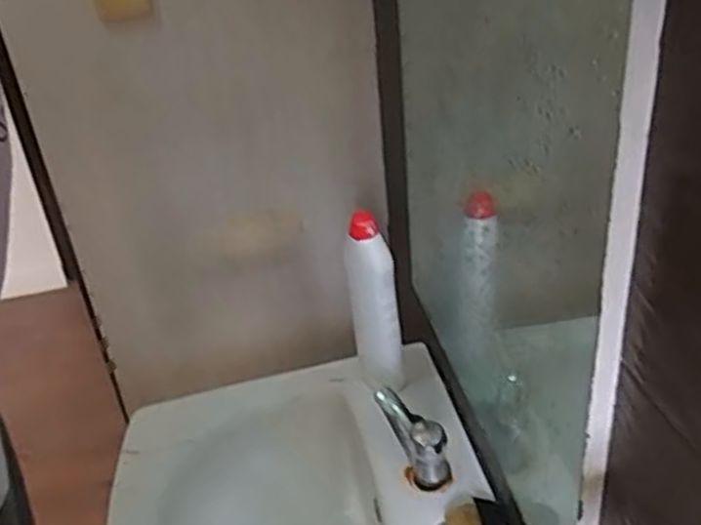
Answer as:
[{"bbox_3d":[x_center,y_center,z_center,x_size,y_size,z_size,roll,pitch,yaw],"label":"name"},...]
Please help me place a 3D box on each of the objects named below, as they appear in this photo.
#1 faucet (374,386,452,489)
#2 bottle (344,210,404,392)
[{"bbox_3d":[0.076,0.203,0.894,0.046,0.068,0.121,-17,33,-17],"label":"faucet"},{"bbox_3d":[0.030,0.054,0.942,0.059,0.252,0.048,-6,31,1],"label":"bottle"}]

